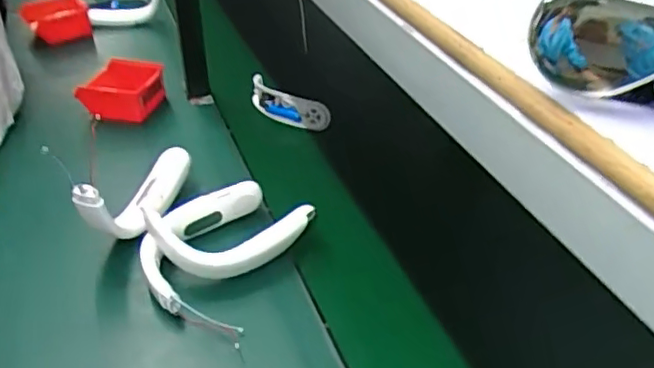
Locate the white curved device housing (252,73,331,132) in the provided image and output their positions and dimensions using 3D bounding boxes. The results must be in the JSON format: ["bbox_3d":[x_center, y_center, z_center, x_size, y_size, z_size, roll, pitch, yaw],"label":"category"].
[{"bbox_3d":[-0.078,-0.144,1.127,0.191,0.058,0.046,25,45,31],"label":"white curved device housing"}]

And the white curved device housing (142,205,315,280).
[{"bbox_3d":[-0.122,0.076,0.797,0.213,0.075,0.075,-7,37,-6],"label":"white curved device housing"}]

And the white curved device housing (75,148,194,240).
[{"bbox_3d":[-0.251,0.012,0.844,0.054,0.099,0.218,16,27,23],"label":"white curved device housing"}]

